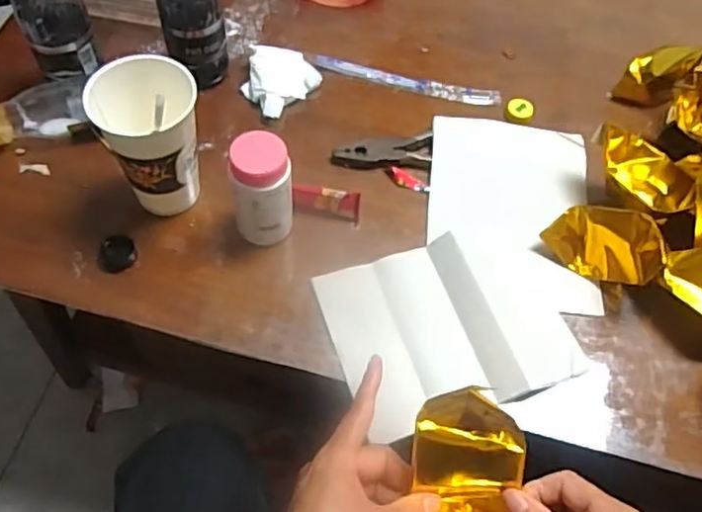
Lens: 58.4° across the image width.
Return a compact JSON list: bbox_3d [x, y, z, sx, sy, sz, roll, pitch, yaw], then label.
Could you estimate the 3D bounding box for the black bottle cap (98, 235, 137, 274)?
[{"bbox_3d":[-0.211,-0.003,0.565,0.034,0.009,0.030,-27,65,-18],"label":"black bottle cap"}]

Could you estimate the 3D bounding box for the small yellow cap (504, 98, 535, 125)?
[{"bbox_3d":[0.187,-0.161,0.693,0.030,0.011,0.030,2,60,-3],"label":"small yellow cap"}]

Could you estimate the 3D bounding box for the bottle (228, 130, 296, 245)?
[{"bbox_3d":[-0.077,-0.054,0.555,0.051,0.116,0.049,-4,61,-6],"label":"bottle"}]

